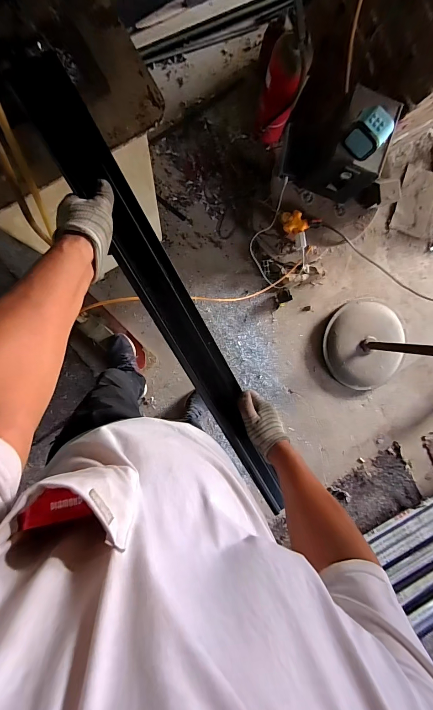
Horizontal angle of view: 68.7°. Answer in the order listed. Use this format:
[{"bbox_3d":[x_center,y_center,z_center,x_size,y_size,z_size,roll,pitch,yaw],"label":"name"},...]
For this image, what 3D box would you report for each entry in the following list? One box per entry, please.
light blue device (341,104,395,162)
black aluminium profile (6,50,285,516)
[{"bbox_3d":[0.379,-0.555,0.791,0.088,0.082,0.078,36,89,-10],"label":"light blue device"},{"bbox_3d":[-0.061,-0.051,0.530,0.076,0.050,0.784,-29,112,-4],"label":"black aluminium profile"}]

